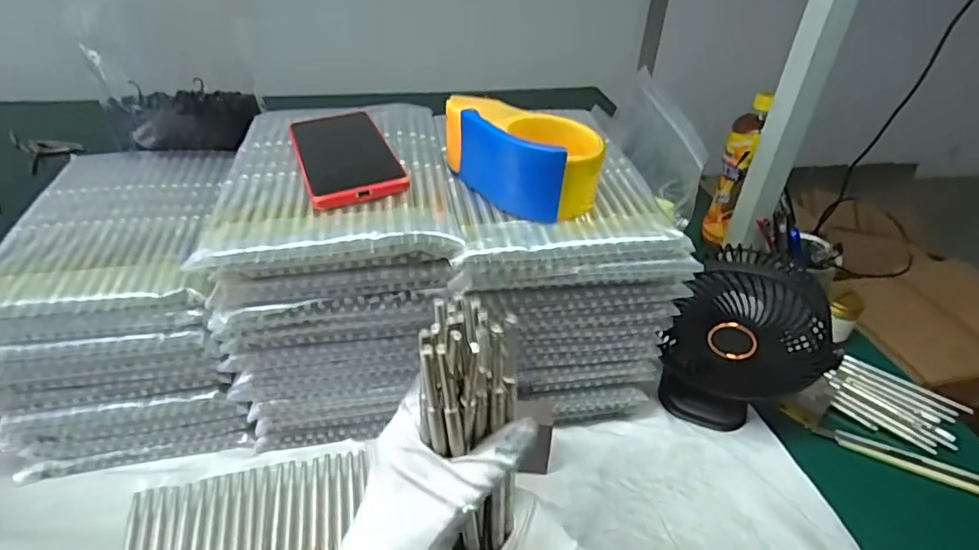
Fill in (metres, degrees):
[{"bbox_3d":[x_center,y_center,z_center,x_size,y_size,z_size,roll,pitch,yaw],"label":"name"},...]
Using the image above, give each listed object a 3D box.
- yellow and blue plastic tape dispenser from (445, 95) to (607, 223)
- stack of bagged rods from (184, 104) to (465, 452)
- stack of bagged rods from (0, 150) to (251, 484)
[{"bbox_3d":[0.024,-0.098,0.447,0.055,0.064,0.126,-28,48,-37],"label":"yellow and blue plastic tape dispenser"},{"bbox_3d":[-0.137,-0.011,0.551,0.184,0.223,0.255,-1,37,-9],"label":"stack of bagged rods"},{"bbox_3d":[-0.338,0.015,0.552,0.175,0.171,0.277,-5,37,-15],"label":"stack of bagged rods"}]

